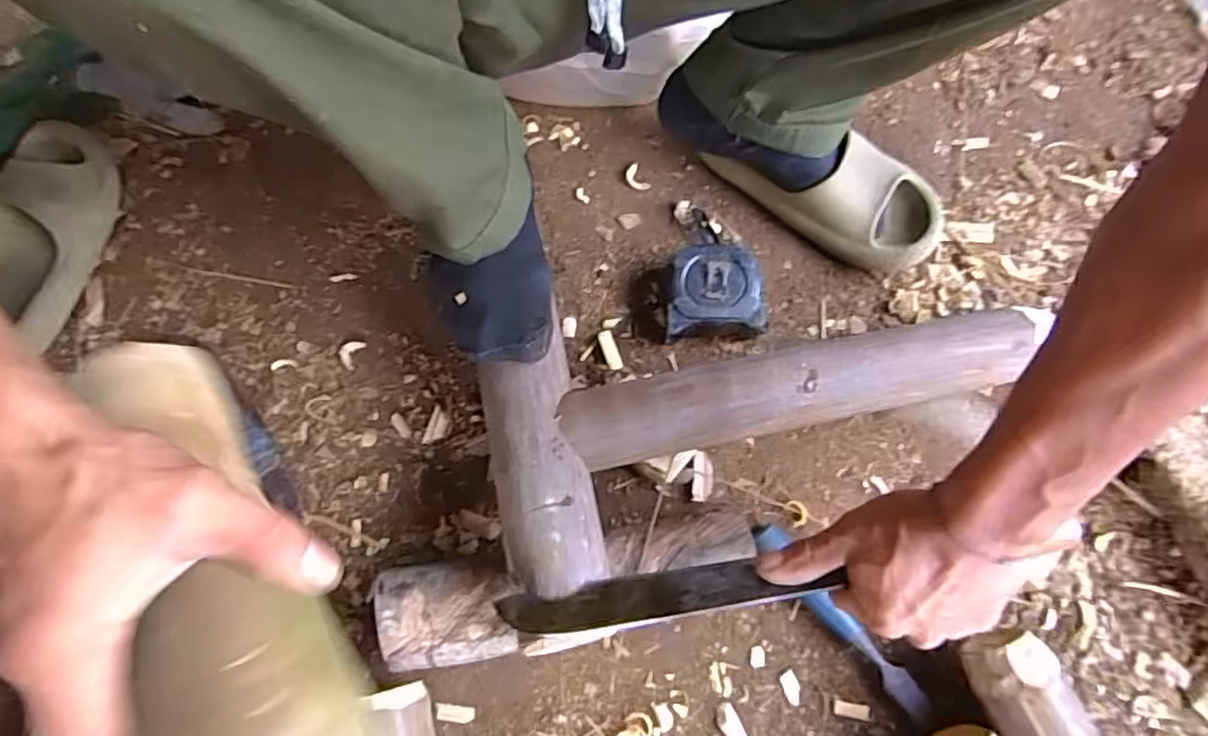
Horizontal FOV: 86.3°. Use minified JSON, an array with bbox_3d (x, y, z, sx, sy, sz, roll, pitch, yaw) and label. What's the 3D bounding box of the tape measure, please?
[{"bbox_3d":[0.093,-0.064,0.564,0.083,0.043,0.085,-6,73,0],"label":"tape measure"}]

